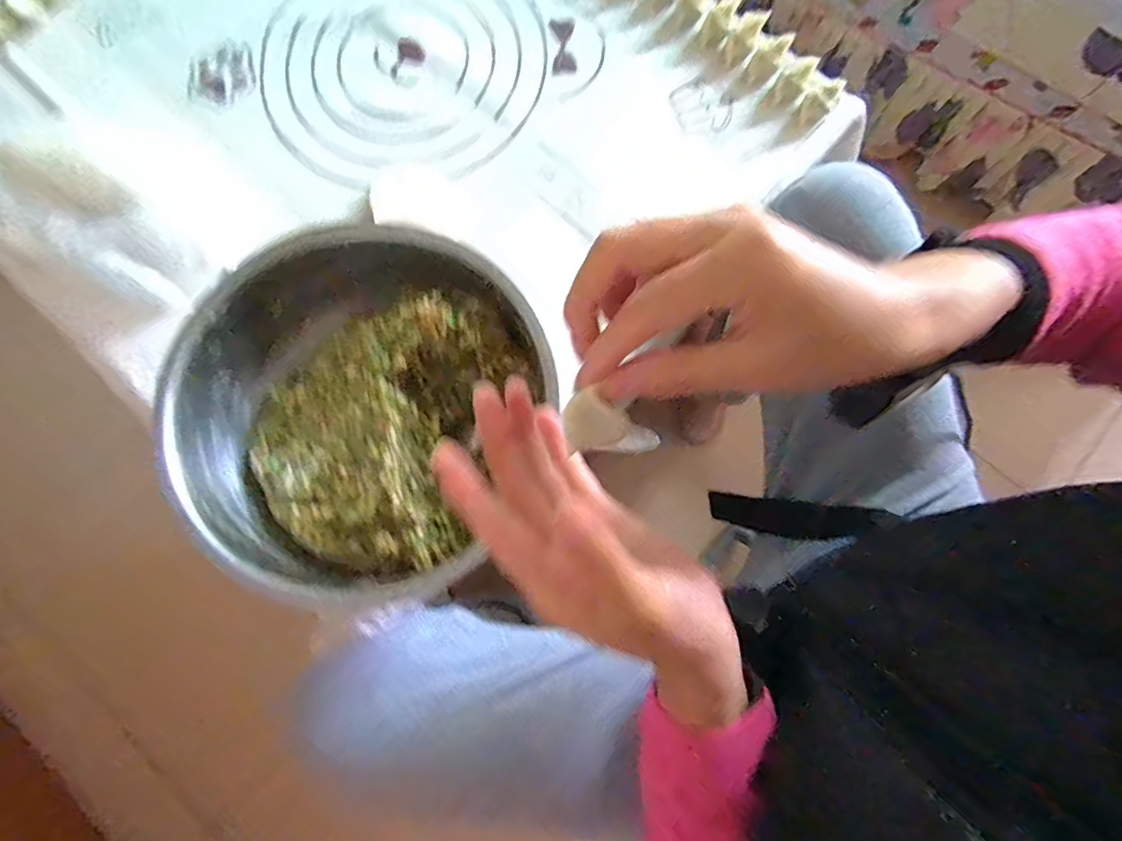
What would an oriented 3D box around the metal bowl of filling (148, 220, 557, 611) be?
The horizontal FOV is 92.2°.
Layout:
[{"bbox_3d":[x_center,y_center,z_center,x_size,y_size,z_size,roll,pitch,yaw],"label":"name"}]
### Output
[{"bbox_3d":[-0.149,-0.011,0.399,0.239,0.095,0.252,0,79,1],"label":"metal bowl of filling"}]

